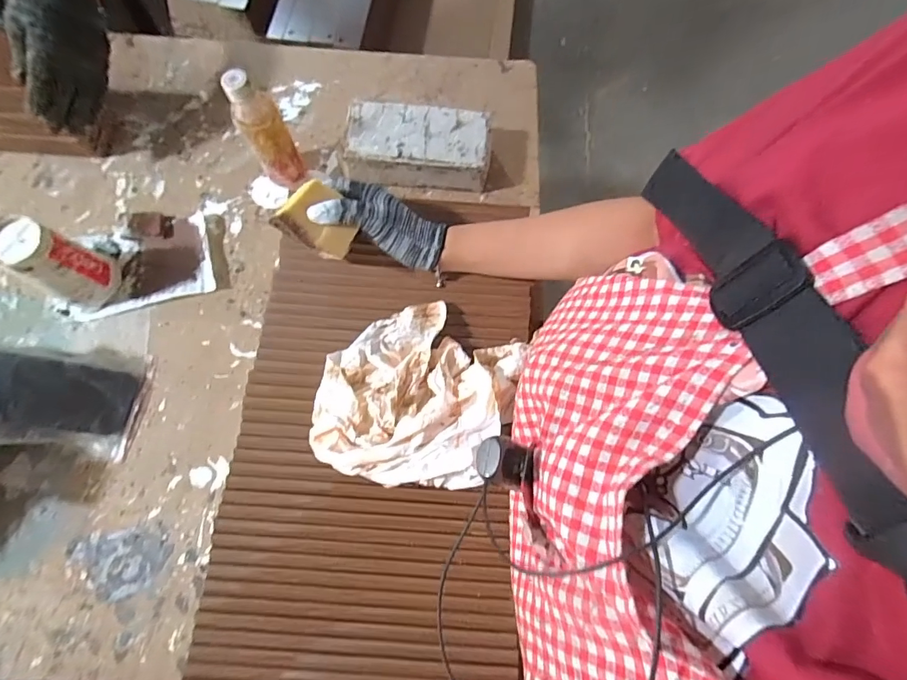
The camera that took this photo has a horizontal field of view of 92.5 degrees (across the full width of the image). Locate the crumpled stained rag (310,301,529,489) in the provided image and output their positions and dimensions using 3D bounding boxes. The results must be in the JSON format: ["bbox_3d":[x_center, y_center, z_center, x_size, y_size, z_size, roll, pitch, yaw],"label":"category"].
[{"bbox_3d":[-0.036,0.050,0.428,0.187,0.055,0.190,23,75,5],"label":"crumpled stained rag"}]

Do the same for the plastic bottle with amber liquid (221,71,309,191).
[{"bbox_3d":[-0.241,-0.264,0.570,0.053,0.172,0.044,-25,76,-8],"label":"plastic bottle with amber liquid"}]

